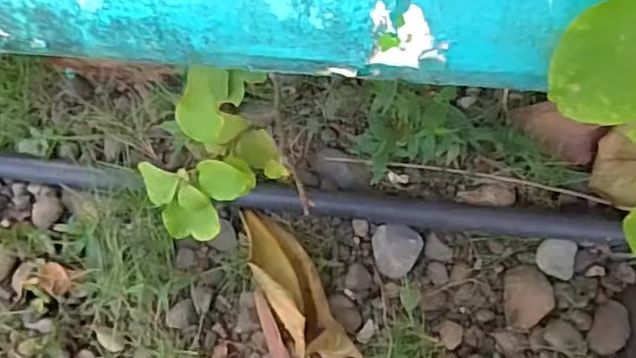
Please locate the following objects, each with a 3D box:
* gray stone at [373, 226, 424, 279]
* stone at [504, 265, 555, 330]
[{"bbox_3d":[0.073,0.066,0.584,0.044,0.019,0.047,1,72,-4],"label":"gray stone"},{"bbox_3d":[0.186,0.102,0.565,0.039,0.016,0.056,5,72,-2],"label":"stone"}]

